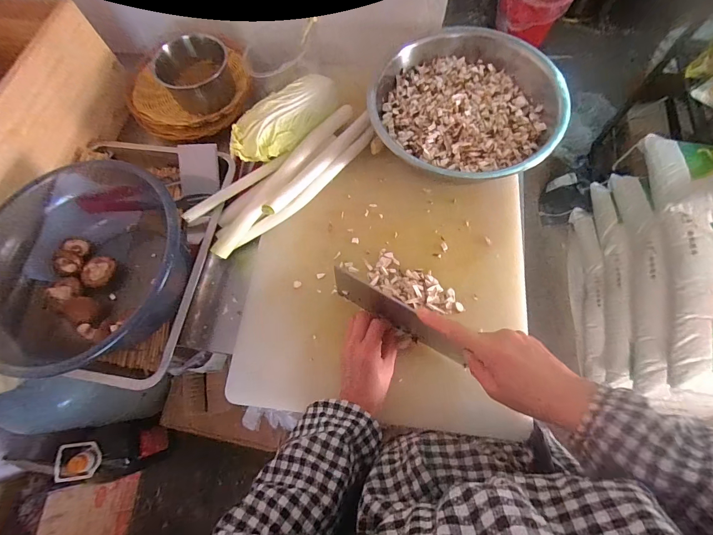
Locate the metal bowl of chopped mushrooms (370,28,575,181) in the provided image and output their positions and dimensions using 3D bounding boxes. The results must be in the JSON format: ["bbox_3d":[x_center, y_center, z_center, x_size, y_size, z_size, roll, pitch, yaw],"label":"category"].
[{"bbox_3d":[0.168,-0.277,0.561,0.296,0.099,0.309,0,72,1],"label":"metal bowl of chopped mushrooms"}]

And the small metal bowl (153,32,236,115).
[{"bbox_3d":[-0.288,-0.352,0.615,0.126,0.085,0.110,-39,76,-11],"label":"small metal bowl"}]

